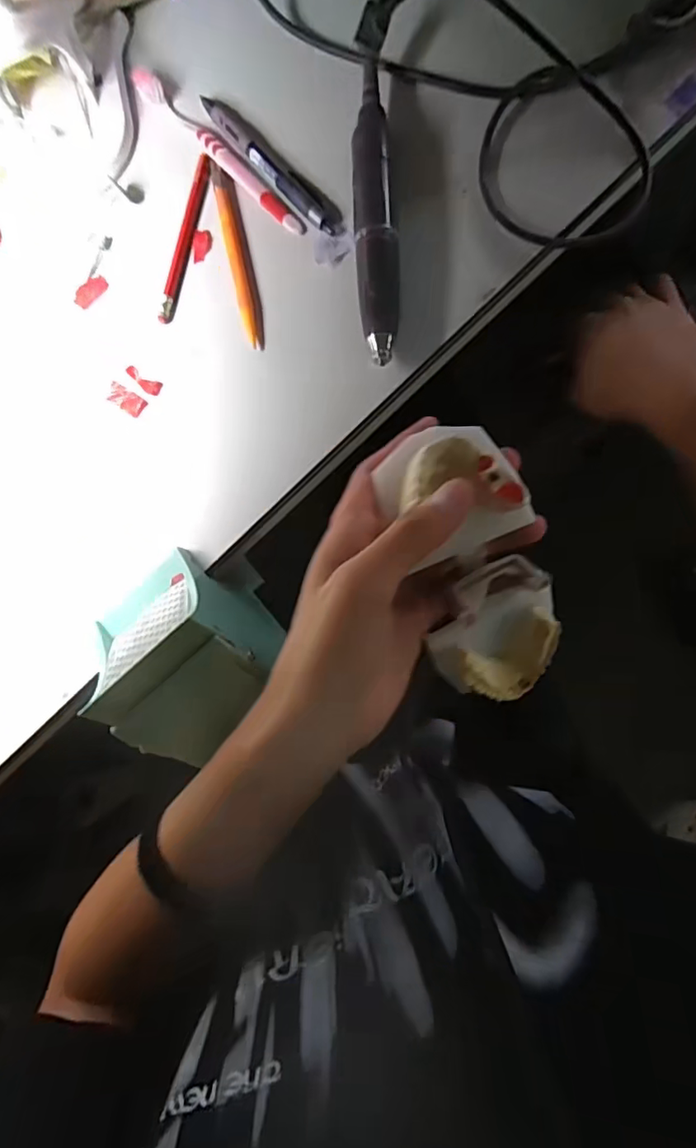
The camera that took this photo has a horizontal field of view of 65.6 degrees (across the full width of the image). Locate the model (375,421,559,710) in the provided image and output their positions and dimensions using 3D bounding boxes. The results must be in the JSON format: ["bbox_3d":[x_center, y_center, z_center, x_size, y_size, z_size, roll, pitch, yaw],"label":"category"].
[{"bbox_3d":[0.067,0.004,0.268,0.066,0.051,0.145,-20,110,7],"label":"model"}]

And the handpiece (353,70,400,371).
[{"bbox_3d":[0.017,-0.219,0.333,0.024,0.025,0.187,-4,82,9],"label":"handpiece"}]

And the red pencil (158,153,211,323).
[{"bbox_3d":[-0.110,-0.225,0.363,0.010,0.008,0.115,14,85,11],"label":"red pencil"}]

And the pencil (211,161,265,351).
[{"bbox_3d":[-0.073,-0.210,0.353,0.013,0.006,0.130,-13,81,8],"label":"pencil"}]

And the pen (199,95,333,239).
[{"bbox_3d":[-0.055,-0.270,0.355,0.015,0.008,0.139,-39,78,3],"label":"pen"}]

